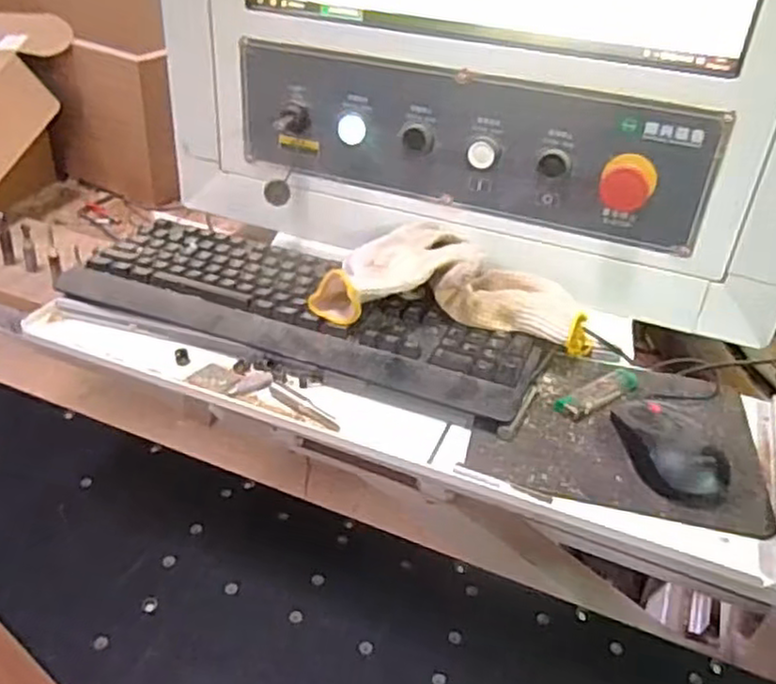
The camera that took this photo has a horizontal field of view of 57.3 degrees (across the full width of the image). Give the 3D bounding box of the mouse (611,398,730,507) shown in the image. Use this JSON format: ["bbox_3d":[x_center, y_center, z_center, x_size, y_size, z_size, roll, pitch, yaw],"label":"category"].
[{"bbox_3d":[0.216,0.075,0.541,0.058,0.033,0.102,0,35,-8],"label":"mouse"}]

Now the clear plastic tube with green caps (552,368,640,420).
[{"bbox_3d":[0.181,0.041,0.606,0.093,0.011,0.023,-20,42,-32],"label":"clear plastic tube with green caps"}]

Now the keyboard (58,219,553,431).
[{"bbox_3d":[-0.075,-0.035,0.666,0.440,0.024,0.151,16,36,15],"label":"keyboard"}]

